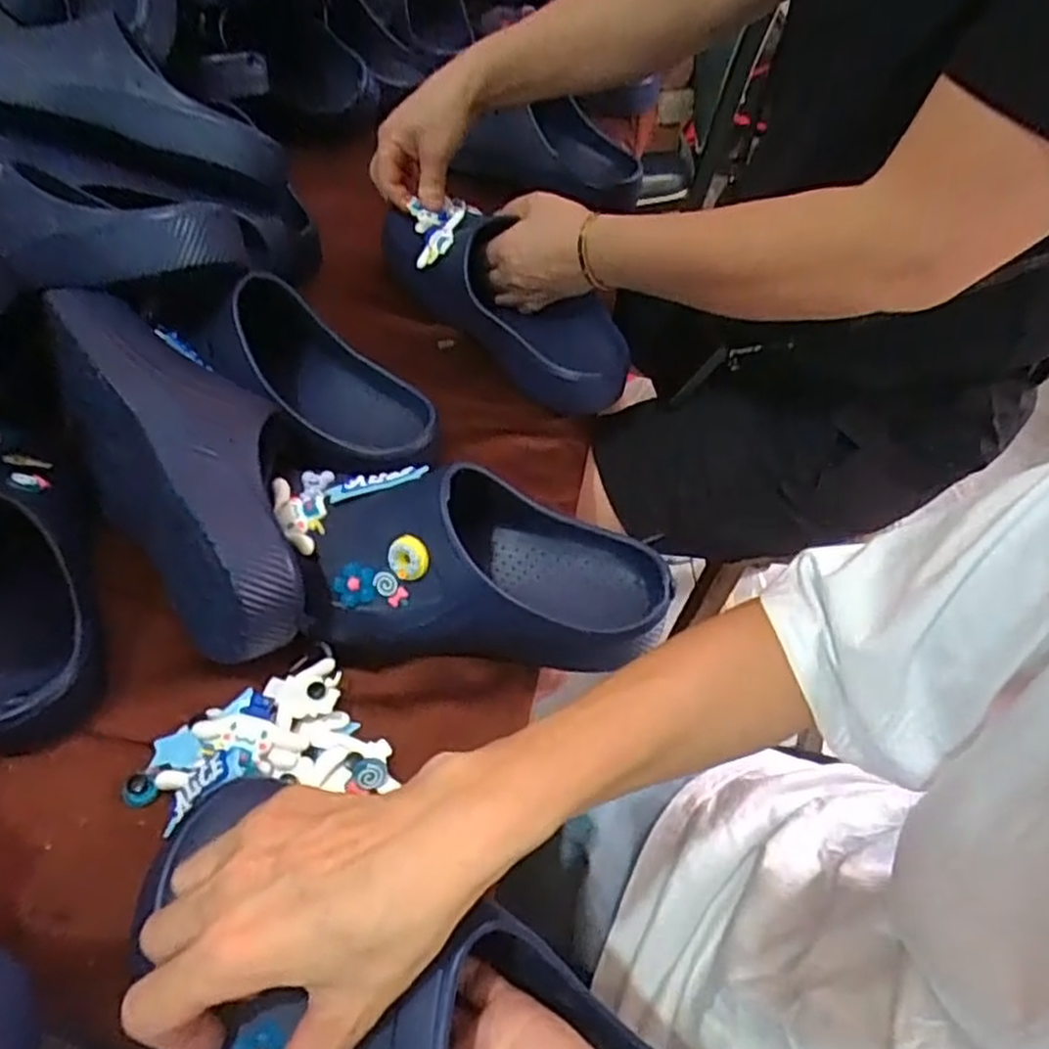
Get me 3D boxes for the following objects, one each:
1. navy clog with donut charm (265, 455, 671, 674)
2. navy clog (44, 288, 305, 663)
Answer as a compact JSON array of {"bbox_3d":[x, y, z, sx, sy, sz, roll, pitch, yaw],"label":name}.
[{"bbox_3d":[-0.034,0.021,0.450,0.240,0.091,0.102,5,51,0],"label":"navy clog with donut charm"},{"bbox_3d":[-0.207,-0.032,0.465,0.104,0.114,0.272,-28,58,-24],"label":"navy clog"}]

